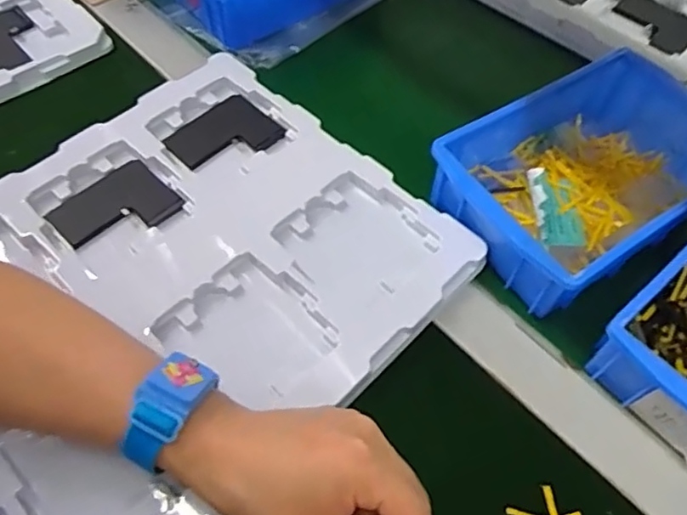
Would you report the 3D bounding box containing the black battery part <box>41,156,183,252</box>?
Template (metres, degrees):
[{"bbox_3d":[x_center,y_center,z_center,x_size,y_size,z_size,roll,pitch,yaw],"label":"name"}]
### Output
[{"bbox_3d":[-0.160,-0.034,0.423,0.077,0.004,0.061,-40,68,-23],"label":"black battery part"}]

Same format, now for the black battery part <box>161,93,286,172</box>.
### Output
[{"bbox_3d":[-0.092,-0.093,0.467,0.062,0.008,0.077,40,64,20],"label":"black battery part"}]

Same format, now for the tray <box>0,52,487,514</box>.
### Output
[{"bbox_3d":[-0.108,0.006,0.390,0.282,0.033,0.321,40,65,20],"label":"tray"}]

